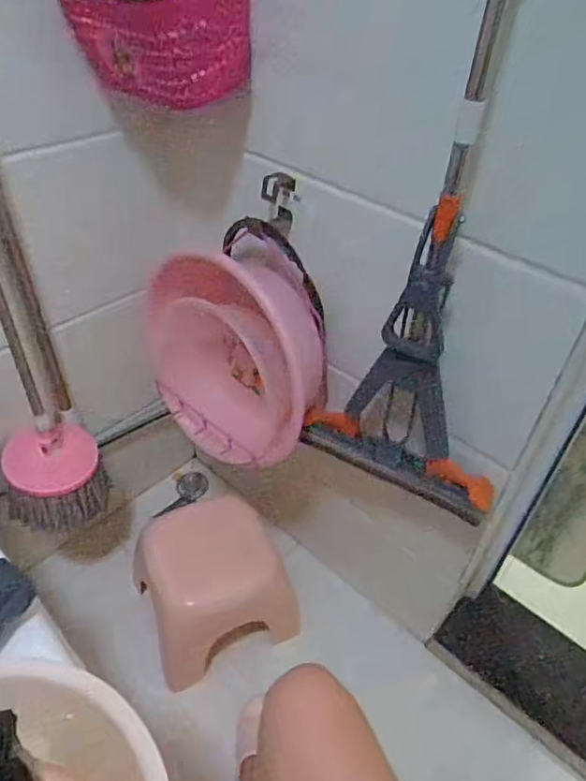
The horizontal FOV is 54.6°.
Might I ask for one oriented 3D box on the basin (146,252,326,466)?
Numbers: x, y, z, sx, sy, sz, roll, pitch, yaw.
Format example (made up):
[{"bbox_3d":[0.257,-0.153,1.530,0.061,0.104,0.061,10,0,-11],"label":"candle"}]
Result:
[{"bbox_3d":[-0.104,-0.065,0.982,0.375,0.351,0.156,33,50,27],"label":"basin"}]

